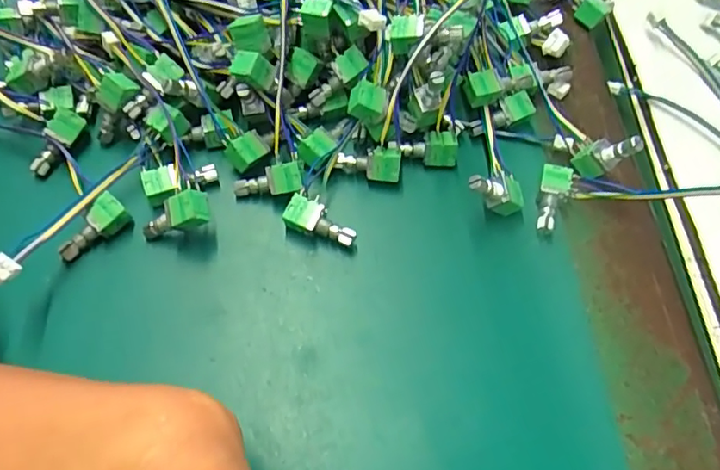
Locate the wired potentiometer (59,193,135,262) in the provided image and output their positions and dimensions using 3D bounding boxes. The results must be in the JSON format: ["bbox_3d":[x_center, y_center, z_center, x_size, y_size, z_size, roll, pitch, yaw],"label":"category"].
[{"bbox_3d":[-0.102,-0.002,0.220,0.028,0.014,0.011,-44,69,-6],"label":"wired potentiometer"}]

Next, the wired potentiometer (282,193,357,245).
[{"bbox_3d":[-0.015,-0.004,0.224,0.027,0.014,0.012,20,62,9],"label":"wired potentiometer"}]

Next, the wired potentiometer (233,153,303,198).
[{"bbox_3d":[-0.037,-0.021,0.227,0.028,0.010,0.012,-15,60,16],"label":"wired potentiometer"}]

